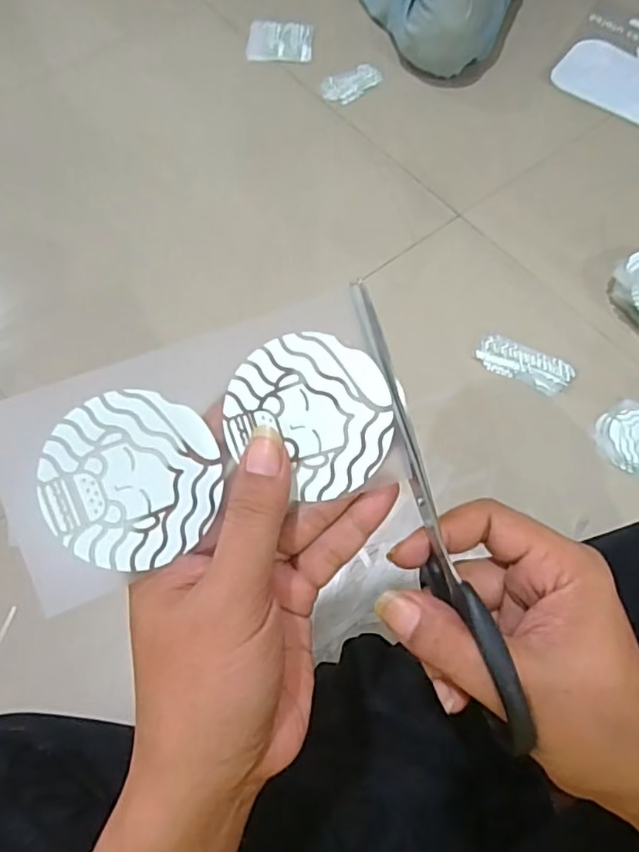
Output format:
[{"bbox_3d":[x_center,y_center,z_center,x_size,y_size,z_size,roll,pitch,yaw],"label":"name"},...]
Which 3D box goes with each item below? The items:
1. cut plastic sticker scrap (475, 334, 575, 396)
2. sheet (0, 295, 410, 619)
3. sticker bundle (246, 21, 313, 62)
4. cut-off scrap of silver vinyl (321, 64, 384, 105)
[{"bbox_3d":[0.240,-0.073,0.690,0.110,0.004,0.048,23,69,9],"label":"cut plastic sticker scrap"},{"bbox_3d":[-0.045,0.008,0.230,0.146,0.020,0.078,-19,93,-9],"label":"sheet"},{"bbox_3d":[-0.063,-0.613,0.939,0.101,0.006,0.092,3,67,1],"label":"sticker bundle"},{"bbox_3d":[0.047,-0.525,0.899,0.061,0.006,0.101,41,73,15],"label":"cut-off scrap of silver vinyl"}]

